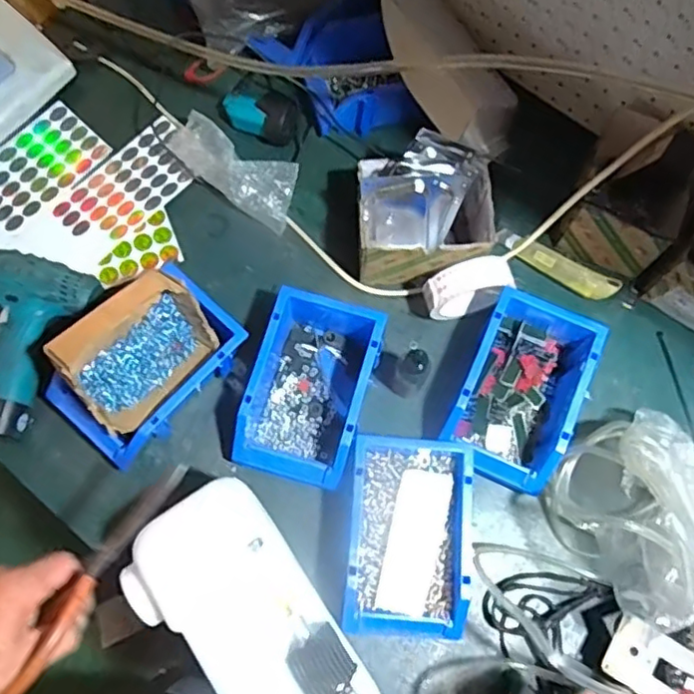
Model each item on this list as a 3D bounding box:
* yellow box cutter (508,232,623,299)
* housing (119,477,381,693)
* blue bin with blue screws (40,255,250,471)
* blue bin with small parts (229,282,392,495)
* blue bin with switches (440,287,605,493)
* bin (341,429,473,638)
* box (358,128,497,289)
[{"bbox_3d":[0.244,-0.091,0.728,0.133,0.024,0.034,27,74,7],"label":"yellow box cutter"},{"bbox_3d":[-0.080,0.241,0.534,0.122,0.039,0.241,-34,76,-11],"label":"housing"},{"bbox_3d":[-0.201,0.018,0.633,0.108,0.118,0.181,42,76,11],"label":"blue bin with blue screws"},{"bbox_3d":[-0.037,0.043,0.660,0.116,0.078,0.189,17,72,4],"label":"blue bin with small parts"},{"bbox_3d":[0.177,0.044,0.654,0.113,0.064,0.186,23,73,6],"label":"blue bin with switches"},{"bbox_3d":[0.060,0.183,0.616,0.115,0.068,0.178,5,72,0],"label":"bin"},{"bbox_3d":[0.083,-0.144,0.691,0.139,0.113,0.124,2,72,-1],"label":"box"}]

